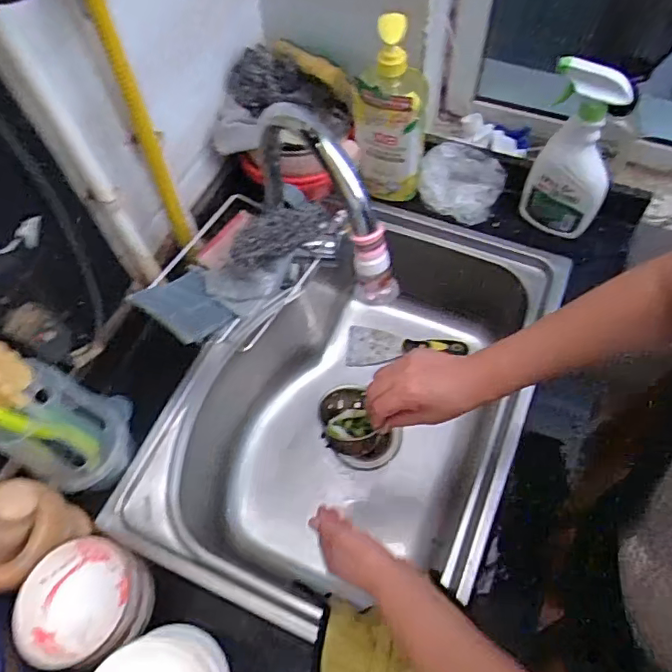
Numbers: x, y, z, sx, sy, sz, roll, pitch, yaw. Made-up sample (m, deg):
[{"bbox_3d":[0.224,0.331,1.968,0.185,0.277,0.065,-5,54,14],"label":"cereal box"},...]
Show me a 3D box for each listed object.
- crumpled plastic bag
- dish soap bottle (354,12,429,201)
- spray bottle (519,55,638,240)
[{"bbox_3d":[0.187,-0.231,0.848,0.121,0.062,0.089,22,65,15],"label":"crumpled plastic bag"},{"bbox_3d":[0.077,-0.305,0.771,0.096,0.253,0.068,11,63,9],"label":"dish soap bottle"},{"bbox_3d":[0.309,-0.226,0.720,0.108,0.241,0.049,15,64,12],"label":"spray bottle"}]

